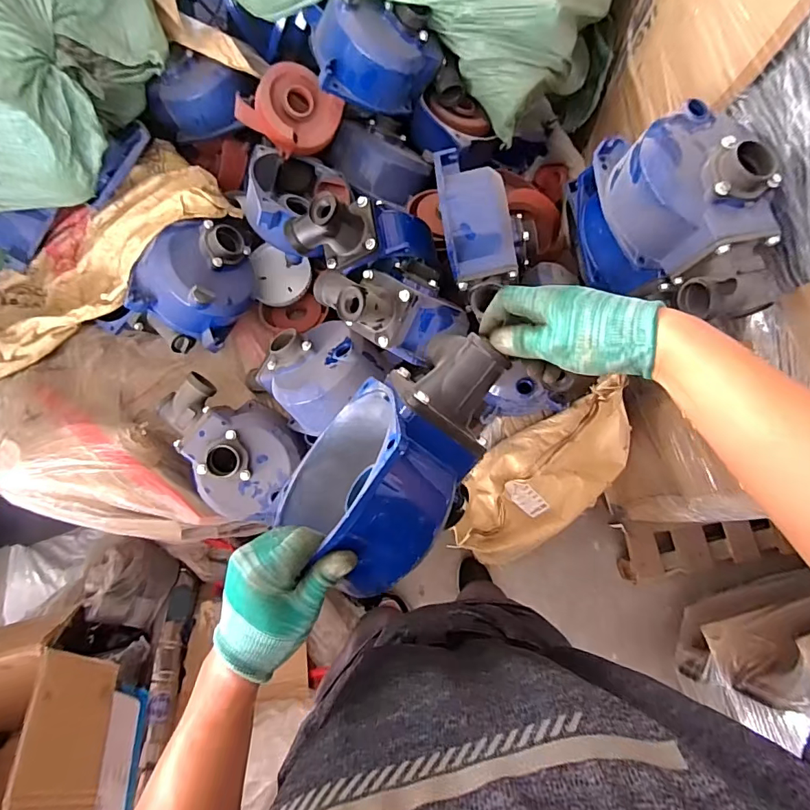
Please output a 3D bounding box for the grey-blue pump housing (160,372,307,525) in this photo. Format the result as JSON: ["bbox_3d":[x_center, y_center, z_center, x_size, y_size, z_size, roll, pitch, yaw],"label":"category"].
[{"bbox_3d":[-0.323,0.081,0.842,0.273,0.115,0.207,24,76,6],"label":"grey-blue pump housing"}]

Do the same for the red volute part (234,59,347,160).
[{"bbox_3d":[-0.223,-0.583,0.912,0.165,0.134,0.164,-43,117,-4],"label":"red volute part"}]

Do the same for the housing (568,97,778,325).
[{"bbox_3d":[0.384,-0.258,0.645,0.161,0.200,0.300,-34,78,-9],"label":"housing"}]

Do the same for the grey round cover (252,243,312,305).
[{"bbox_3d":[-0.266,-0.266,0.962,0.131,0.028,0.112,21,97,7],"label":"grey round cover"}]

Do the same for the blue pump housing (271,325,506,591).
[{"bbox_3d":[-0.011,0.051,0.504,0.140,0.238,0.253,44,76,-15],"label":"blue pump housing"}]

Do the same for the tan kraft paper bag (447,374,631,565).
[{"bbox_3d":[0.272,0.135,0.879,0.416,0.122,0.196,-29,77,-8],"label":"tan kraft paper bag"}]

